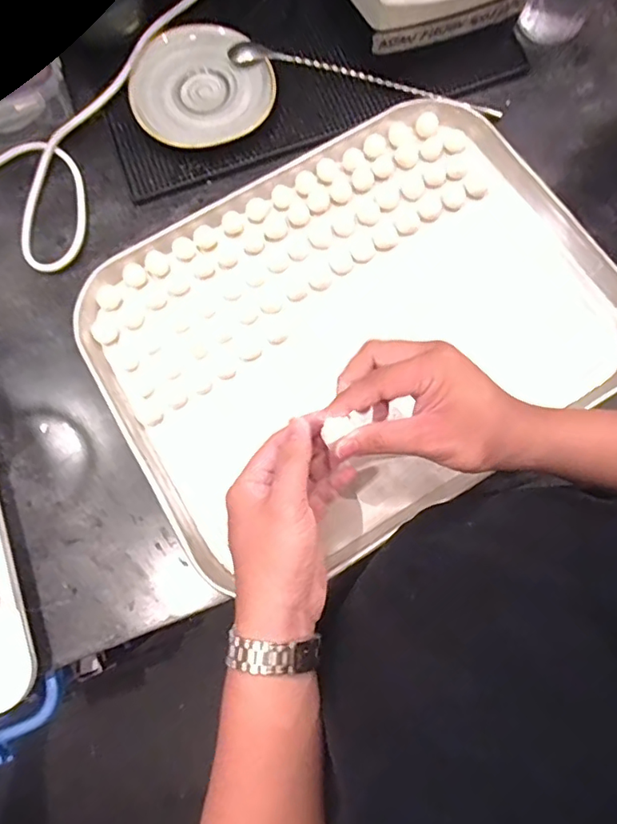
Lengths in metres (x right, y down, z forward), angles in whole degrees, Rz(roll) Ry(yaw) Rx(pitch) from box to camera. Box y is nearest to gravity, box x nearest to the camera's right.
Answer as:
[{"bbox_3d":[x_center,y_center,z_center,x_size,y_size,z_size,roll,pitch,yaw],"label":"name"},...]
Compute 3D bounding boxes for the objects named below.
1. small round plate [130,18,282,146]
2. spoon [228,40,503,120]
[{"bbox_3d":[-0.110,-0.341,0.563,0.148,0.031,0.120,1,79,1],"label":"small round plate"},{"bbox_3d":[0.060,-0.349,0.563,0.293,0.020,0.023,13,80,4],"label":"spoon"}]

